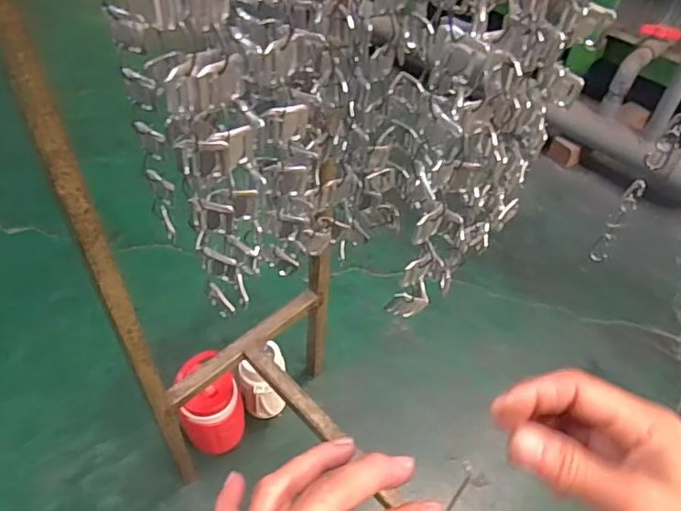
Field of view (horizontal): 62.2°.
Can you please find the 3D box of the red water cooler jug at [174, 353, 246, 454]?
[{"bbox_3d":[-0.258,0.296,1.133,0.114,0.205,0.120,2,50,-3],"label":"red water cooler jug"}]

